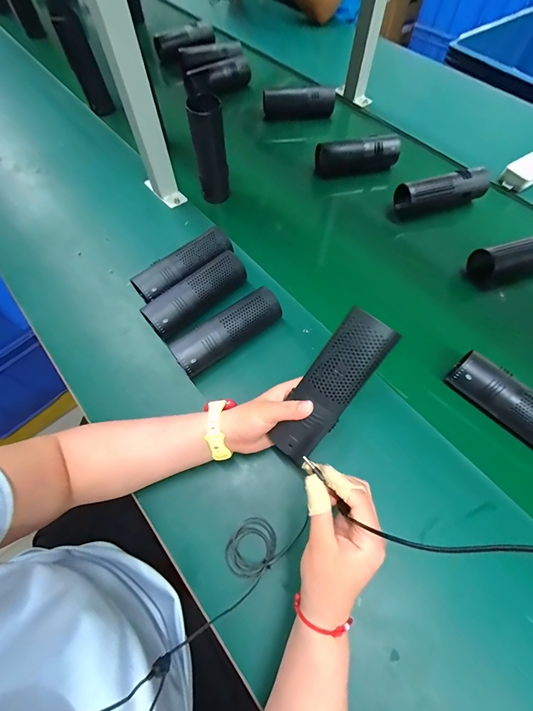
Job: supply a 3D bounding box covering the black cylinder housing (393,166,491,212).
[{"bbox_3d":[0.330,-0.314,0.586,0.178,0.049,0.058,-13,63,-4],"label":"black cylinder housing"}]

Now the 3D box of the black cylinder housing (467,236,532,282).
[{"bbox_3d":[0.434,-0.168,0.517,0.171,0.044,0.051,-14,63,-5],"label":"black cylinder housing"}]

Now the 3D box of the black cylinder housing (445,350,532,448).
[{"bbox_3d":[0.322,0.065,0.398,0.047,0.046,0.164,-40,68,-17],"label":"black cylinder housing"}]

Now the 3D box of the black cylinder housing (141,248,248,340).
[{"bbox_3d":[-0.104,-0.094,0.459,0.164,0.046,0.047,-39,68,-16],"label":"black cylinder housing"}]

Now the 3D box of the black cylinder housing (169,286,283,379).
[{"bbox_3d":[-0.054,-0.037,0.431,0.160,0.046,0.042,-34,66,-14],"label":"black cylinder housing"}]

